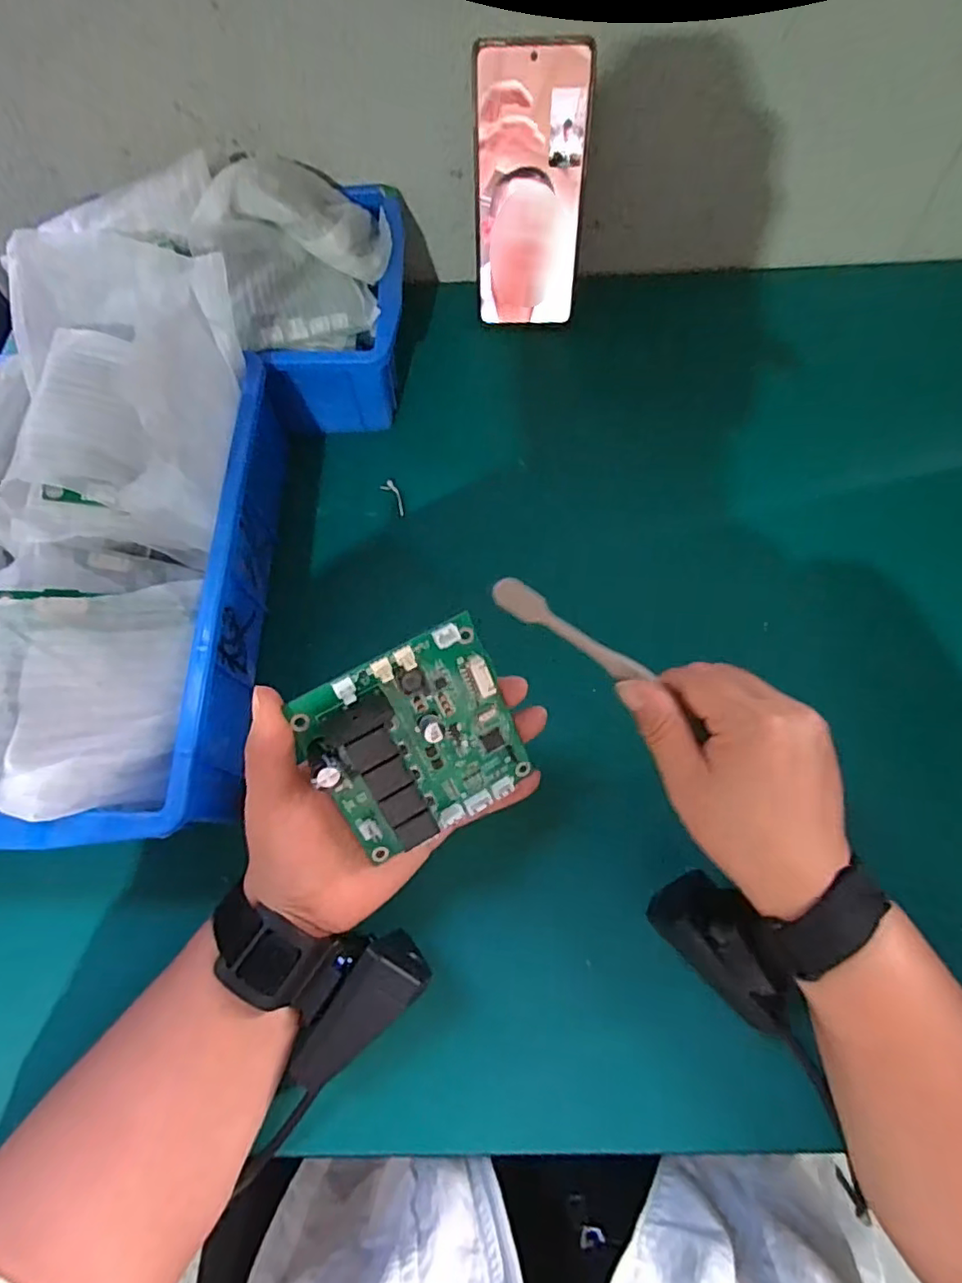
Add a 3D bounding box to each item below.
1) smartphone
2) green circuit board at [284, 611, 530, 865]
[{"bbox_3d":[0.035,-0.313,0.413,0.076,0.161,0.006,0,48,2],"label":"smartphone"},{"bbox_3d":[-0.024,0.049,0.258,0.085,0.092,0.025,-28,25,-11],"label":"green circuit board"}]

